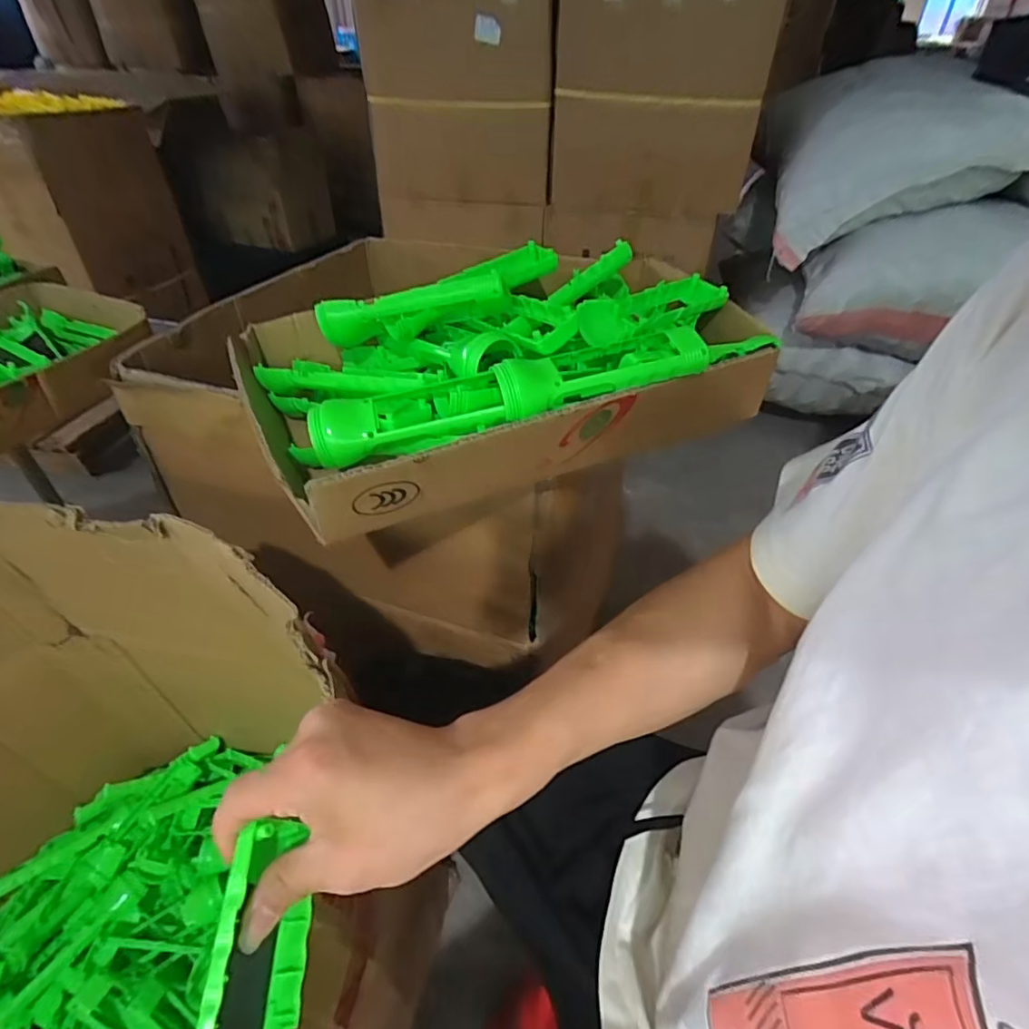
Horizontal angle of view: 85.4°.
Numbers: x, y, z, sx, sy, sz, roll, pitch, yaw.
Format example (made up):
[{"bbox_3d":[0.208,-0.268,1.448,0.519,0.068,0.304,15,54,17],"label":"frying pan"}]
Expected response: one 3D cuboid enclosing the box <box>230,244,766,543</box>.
[{"bbox_3d":[0.014,-0.140,0.488,0.432,0.120,0.224,-17,43,-19],"label":"box"}]

